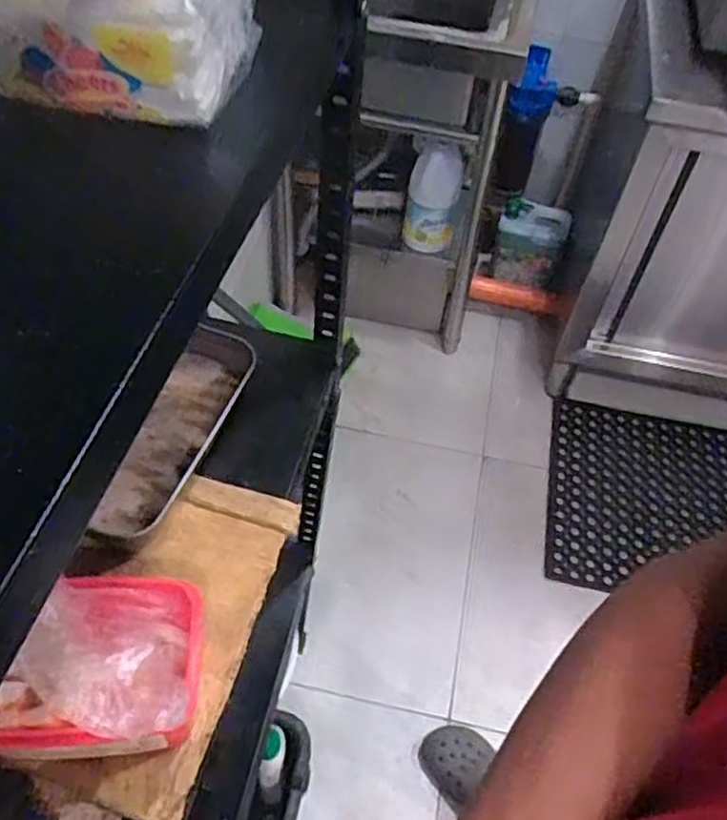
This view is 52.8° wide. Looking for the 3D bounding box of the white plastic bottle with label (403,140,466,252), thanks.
[{"bbox_3d":[0.162,-0.497,1.691,0.122,0.281,0.125,5,50,3],"label":"white plastic bottle with label"}]

